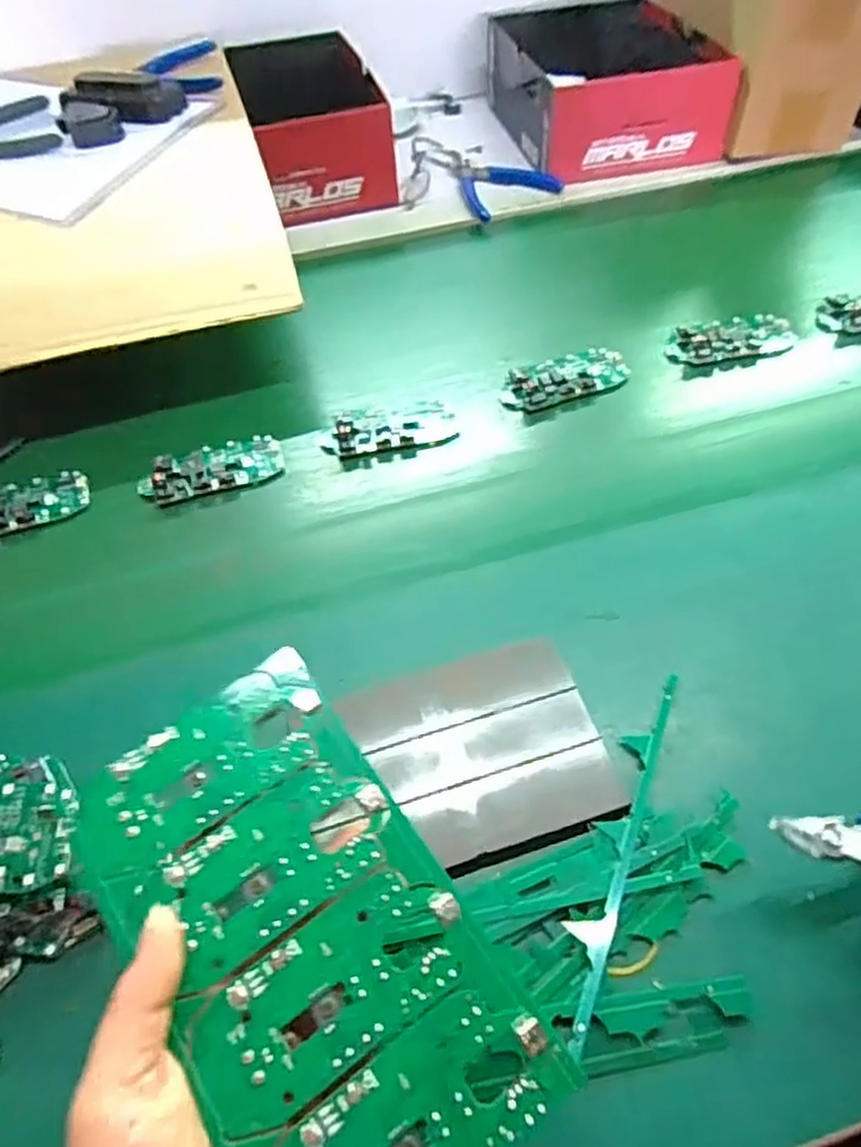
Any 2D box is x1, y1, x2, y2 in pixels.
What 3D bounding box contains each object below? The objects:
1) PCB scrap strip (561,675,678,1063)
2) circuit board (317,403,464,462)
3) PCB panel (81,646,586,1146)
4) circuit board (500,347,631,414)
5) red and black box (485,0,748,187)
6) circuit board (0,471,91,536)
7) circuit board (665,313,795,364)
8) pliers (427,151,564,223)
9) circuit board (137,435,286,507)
[{"bbox_3d":[0.087,0.120,0.344,0.019,0.010,0.182,18,56,16],"label":"PCB scrap strip"},{"bbox_3d":[-0.029,-0.106,0.540,0.094,0.014,0.043,-15,54,-8],"label":"circuit board"},{"bbox_3d":[-0.047,0.128,0.267,0.104,0.004,0.186,-32,66,-16],"label":"PCB panel"},{"bbox_3d":[0.103,-0.150,0.566,0.100,0.014,0.048,-19,54,-11],"label":"circuit board"},{"bbox_3d":[0.181,-0.534,0.790,0.192,0.098,0.265,-11,53,-5],"label":"red and black box"},{"bbox_3d":[-0.289,-0.046,0.512,0.097,0.012,0.046,-16,54,-8],"label":"circuit board"},{"bbox_3d":[0.239,-0.188,0.588,0.097,0.017,0.045,-12,53,-6],"label":"circuit board"},{"bbox_3d":[0.059,-0.415,0.763,0.098,0.015,0.143,-25,56,-15],"label":"pliers"},{"bbox_3d":[-0.155,-0.075,0.525,0.099,0.012,0.045,-17,54,-10],"label":"circuit board"}]

